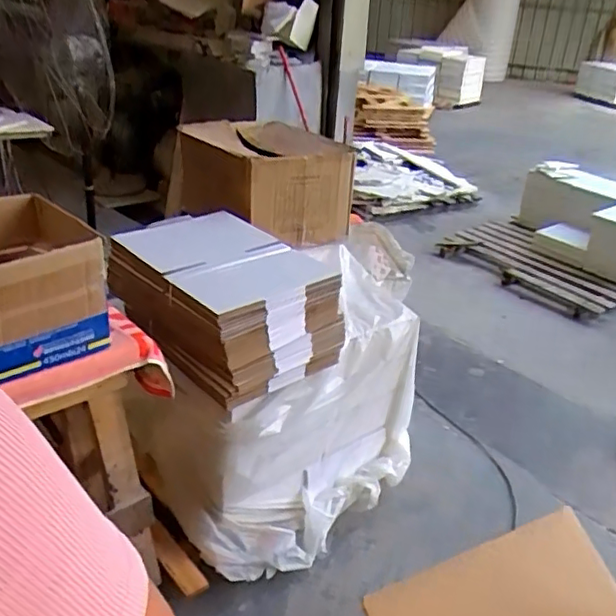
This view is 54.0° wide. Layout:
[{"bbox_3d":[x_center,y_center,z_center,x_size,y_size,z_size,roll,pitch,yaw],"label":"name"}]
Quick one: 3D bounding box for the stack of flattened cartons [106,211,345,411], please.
[{"bbox_3d":[-0.197,-0.010,1.365,0.469,0.255,0.319,26,35,36],"label":"stack of flattened cartons"}]

